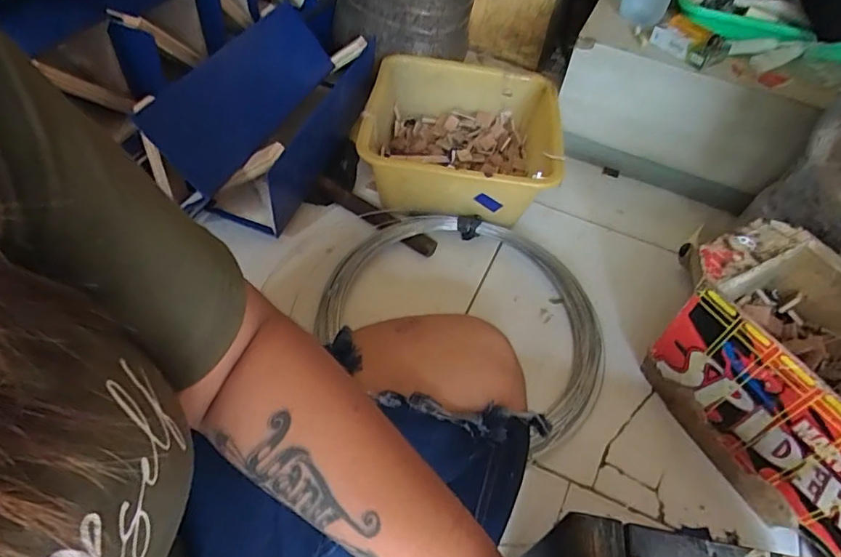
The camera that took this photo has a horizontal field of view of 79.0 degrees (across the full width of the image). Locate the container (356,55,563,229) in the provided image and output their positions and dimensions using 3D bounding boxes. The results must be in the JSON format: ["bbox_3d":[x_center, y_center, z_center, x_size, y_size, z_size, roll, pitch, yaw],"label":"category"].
[{"bbox_3d":[0.067,-0.191,0.766,0.290,0.131,0.256,7,51,0],"label":"container"}]

